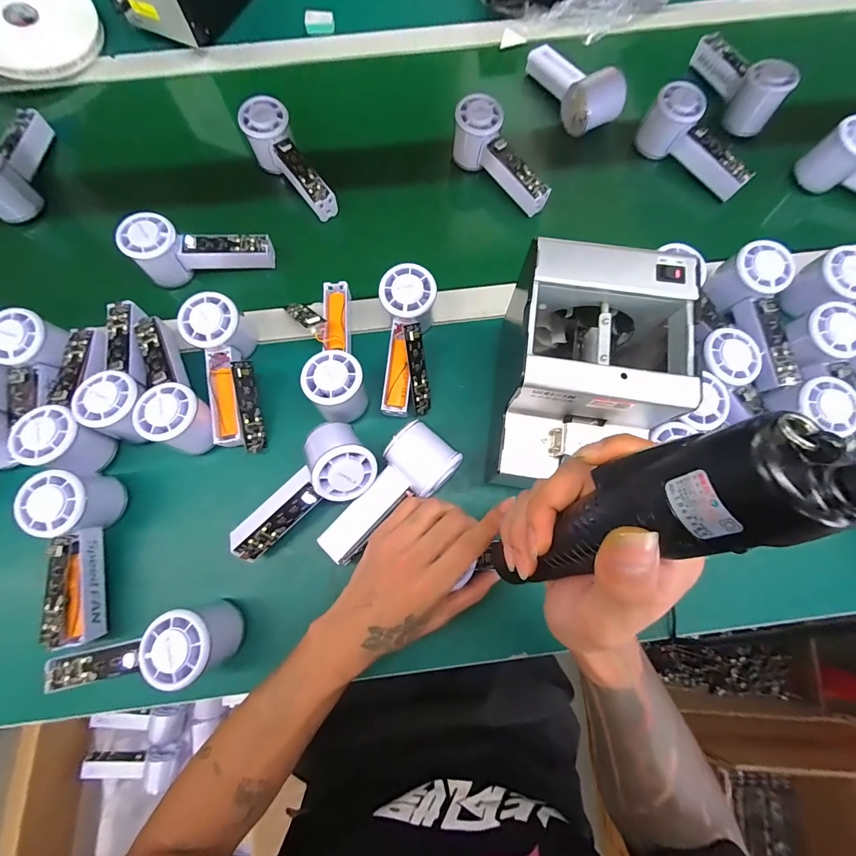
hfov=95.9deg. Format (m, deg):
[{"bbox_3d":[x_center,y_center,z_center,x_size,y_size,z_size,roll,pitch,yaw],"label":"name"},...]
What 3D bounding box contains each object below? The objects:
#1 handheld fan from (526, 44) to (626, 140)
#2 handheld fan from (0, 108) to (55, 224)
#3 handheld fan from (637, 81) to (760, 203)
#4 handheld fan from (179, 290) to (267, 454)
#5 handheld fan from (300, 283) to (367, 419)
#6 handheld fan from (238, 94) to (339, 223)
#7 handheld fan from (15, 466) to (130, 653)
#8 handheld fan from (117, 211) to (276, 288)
[{"bbox_3d":[0.191,-0.455,0.508,0.065,0.049,0.155,-24,76,-6],"label":"handheld fan"},{"bbox_3d":[-0.511,-0.332,0.469,0.048,0.062,0.151,-4,75,-1],"label":"handheld fan"},{"bbox_3d":[0.337,-0.352,0.475,0.146,0.059,0.047,43,79,10],"label":"handheld fan"},{"bbox_3d":[-0.202,-0.057,0.392,0.058,0.064,0.161,-14,75,-4],"label":"handheld fan"},{"bbox_3d":[-0.096,-0.081,0.408,0.059,0.059,0.152,-4,63,-1],"label":"handheld fan"},{"bbox_3d":[-0.166,-0.324,0.477,0.050,0.052,0.152,-39,92,-10],"label":"handheld fan"},{"bbox_3d":[-0.322,0.114,0.355,0.051,0.060,0.149,-3,87,-1],"label":"handheld fan"},{"bbox_3d":[-0.252,-0.198,0.433,0.139,0.057,0.050,0,75,0],"label":"handheld fan"}]

